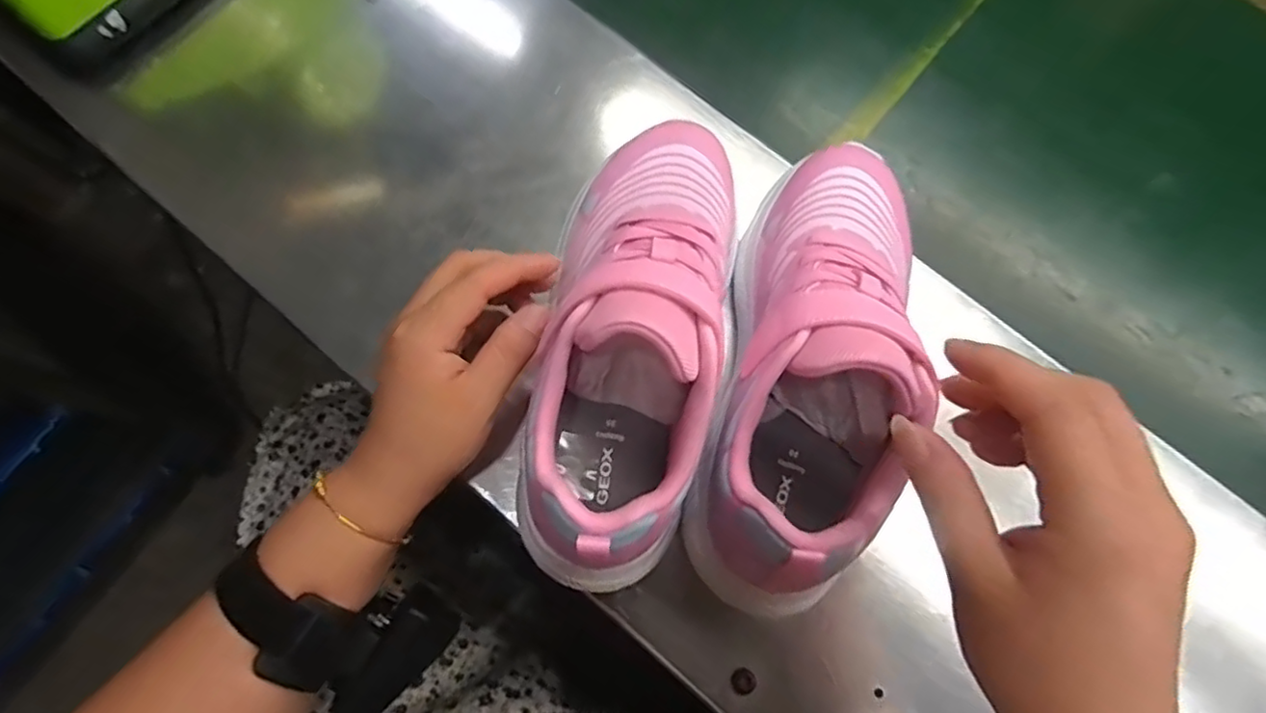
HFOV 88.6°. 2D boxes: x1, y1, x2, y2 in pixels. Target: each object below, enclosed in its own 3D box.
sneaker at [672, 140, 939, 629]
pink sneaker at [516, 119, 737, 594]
[{"bbox_3d":[0.086,-0.007,0.298,0.085,0.089,0.237,16,71,8],"label":"sneaker"},{"bbox_3d":[0.003,-0.015,0.301,0.077,0.110,0.233,10,72,6],"label":"pink sneaker"}]

